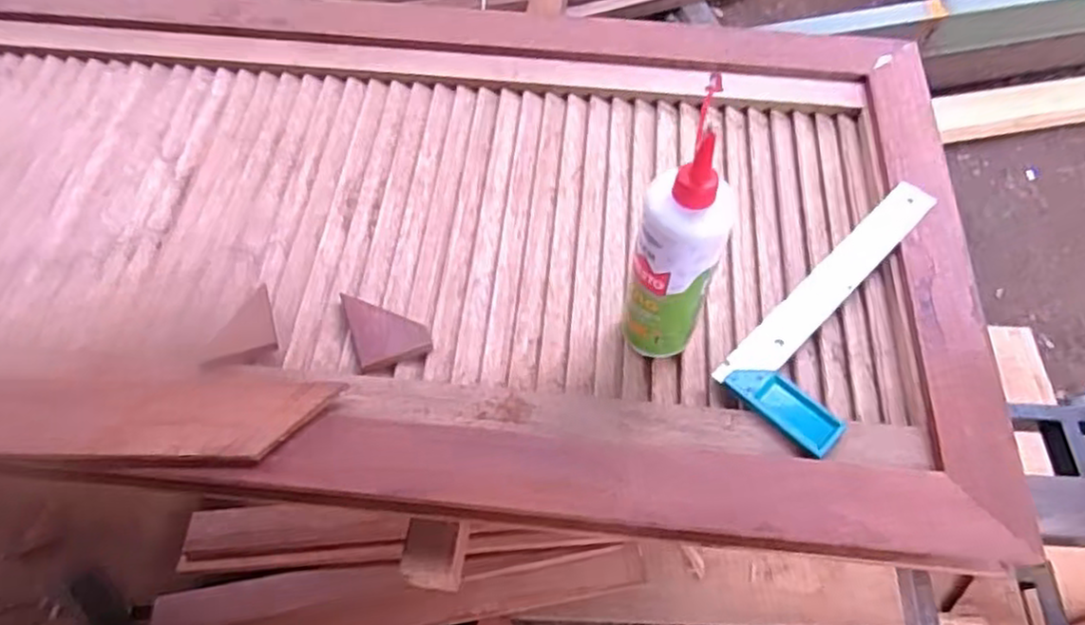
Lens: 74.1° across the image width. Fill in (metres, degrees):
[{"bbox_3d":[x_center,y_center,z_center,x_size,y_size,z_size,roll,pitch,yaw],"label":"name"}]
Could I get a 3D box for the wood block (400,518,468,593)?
[{"bbox_3d":[-0.092,0.213,0.628,0.053,0.052,0.052,4,60,2],"label":"wood block"}]

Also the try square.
[{"bbox_3d":[0.297,-0.004,0.663,0.298,0.027,0.110,-39,67,-21],"label":"try square"}]

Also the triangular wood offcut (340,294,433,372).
[{"bbox_3d":[-0.145,0.012,0.667,0.069,0.010,0.075,-20,71,-2],"label":"triangular wood offcut"}]

